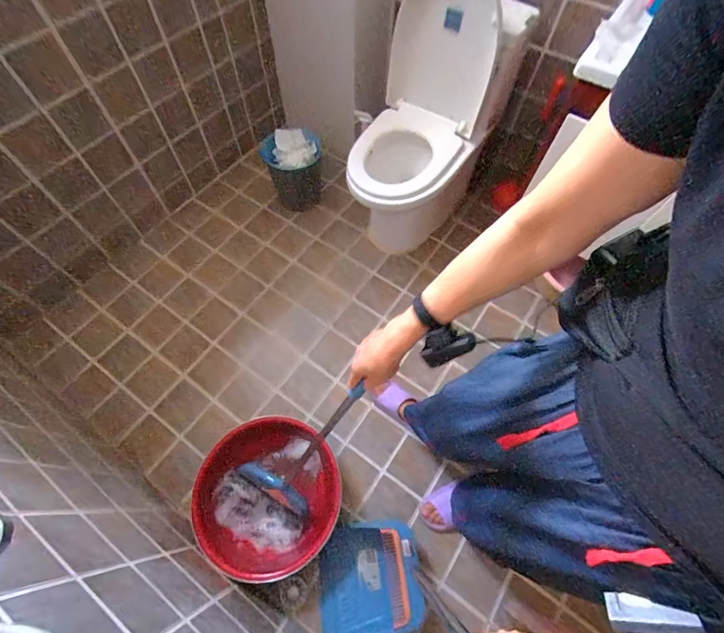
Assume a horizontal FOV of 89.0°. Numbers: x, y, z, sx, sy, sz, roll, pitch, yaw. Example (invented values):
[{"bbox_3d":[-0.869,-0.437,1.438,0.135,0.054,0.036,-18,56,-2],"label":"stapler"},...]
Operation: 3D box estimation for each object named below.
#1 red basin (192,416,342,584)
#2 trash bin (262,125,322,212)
[{"bbox_3d":[-0.260,0.484,1.033,0.381,0.142,0.376,0,63,-1],"label":"red basin"},{"bbox_3d":[-0.273,-0.598,1.517,0.230,0.249,0.226,-12,64,-7],"label":"trash bin"}]

